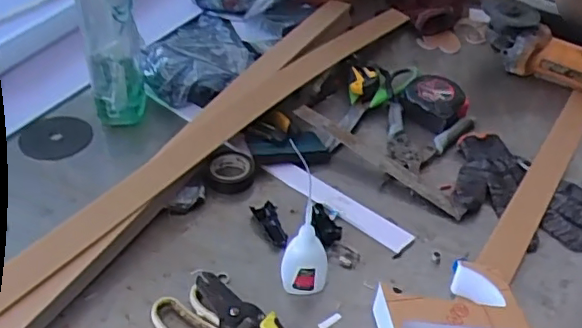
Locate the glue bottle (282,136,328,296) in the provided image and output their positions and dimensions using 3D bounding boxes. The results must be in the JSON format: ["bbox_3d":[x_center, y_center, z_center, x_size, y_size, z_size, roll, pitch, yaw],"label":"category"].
[{"bbox_3d":[0.015,0.083,0.568,0.043,0.100,0.028,8,40,5],"label":"glue bottle"}]

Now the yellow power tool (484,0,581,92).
[{"bbox_3d":[0.426,-0.159,0.918,0.291,0.083,0.097,27,43,5],"label":"yellow power tool"}]

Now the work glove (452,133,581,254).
[{"bbox_3d":[0.274,0.034,0.709,0.186,0.022,0.147,28,46,26],"label":"work glove"}]

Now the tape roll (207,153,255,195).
[{"bbox_3d":[-0.072,0.009,0.712,0.054,0.019,0.061,0,40,-5],"label":"tape roll"}]

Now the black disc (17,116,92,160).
[{"bbox_3d":[-0.304,-0.035,0.763,0.084,0.009,0.084,2,40,-2],"label":"black disc"}]

